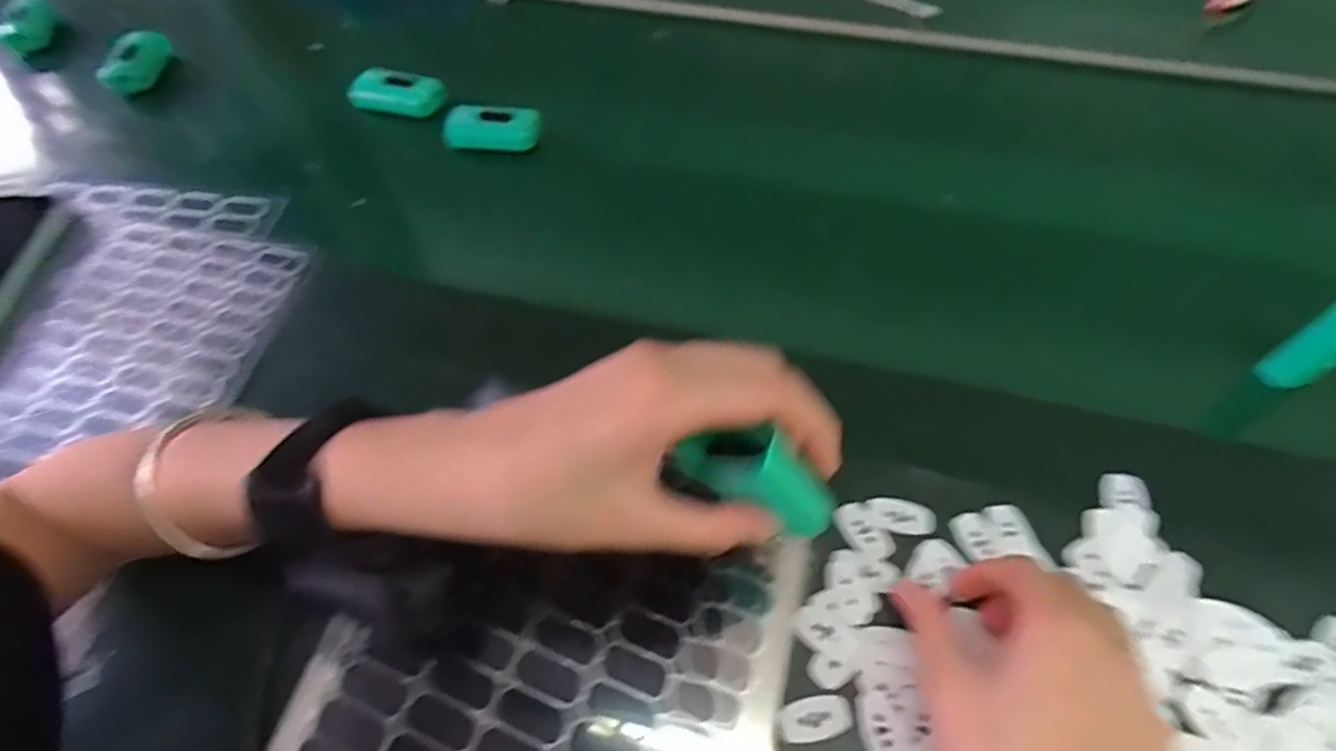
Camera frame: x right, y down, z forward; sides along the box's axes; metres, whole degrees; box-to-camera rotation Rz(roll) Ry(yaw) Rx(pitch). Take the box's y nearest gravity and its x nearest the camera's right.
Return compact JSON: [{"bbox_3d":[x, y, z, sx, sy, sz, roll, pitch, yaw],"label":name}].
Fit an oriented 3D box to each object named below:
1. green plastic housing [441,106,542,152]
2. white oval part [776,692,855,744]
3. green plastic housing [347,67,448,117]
[{"bbox_3d":[-0.139,-0.196,0.510,0.073,0.025,0.032,-6,55,-5],"label":"green plastic housing"},{"bbox_3d":[0.066,0.152,0.286,0.033,0.004,0.017,-10,56,-8],"label":"white oval part"},{"bbox_3d":[-0.227,-0.239,0.545,0.080,0.026,0.026,8,55,5],"label":"green plastic housing"}]

